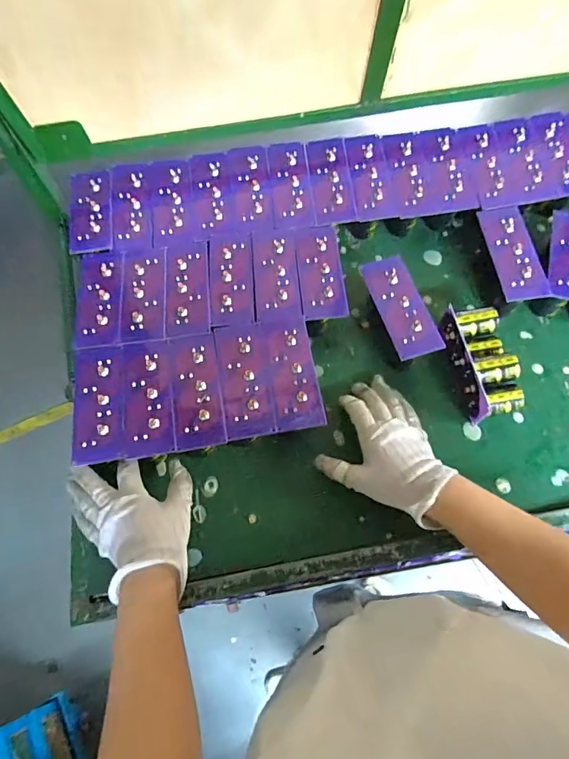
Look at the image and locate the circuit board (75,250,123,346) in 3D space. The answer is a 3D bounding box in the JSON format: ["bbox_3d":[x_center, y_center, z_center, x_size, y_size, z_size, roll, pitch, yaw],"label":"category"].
[{"bbox_3d":[-0.227,-0.100,0.545,0.053,0.006,0.135,-6,66,-1],"label":"circuit board"}]

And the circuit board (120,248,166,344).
[{"bbox_3d":[-0.174,-0.106,0.548,0.054,0.004,0.135,-6,66,-1],"label":"circuit board"}]

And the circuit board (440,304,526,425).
[{"bbox_3d":[0.234,-0.019,0.527,0.062,0.054,0.125,-10,66,-3],"label":"circuit board"}]

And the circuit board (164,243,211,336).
[{"bbox_3d":[-0.121,-0.114,0.549,0.054,0.004,0.137,-6,66,-1],"label":"circuit board"}]

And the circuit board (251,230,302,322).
[{"bbox_3d":[-0.011,-0.133,0.557,0.054,0.004,0.133,-5,66,-1],"label":"circuit board"}]

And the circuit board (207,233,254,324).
[{"bbox_3d":[-0.067,-0.126,0.554,0.054,0.004,0.132,-4,66,0],"label":"circuit board"}]

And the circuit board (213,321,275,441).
[{"bbox_3d":[-0.046,-0.002,0.499,0.054,0.006,0.134,-10,66,-3],"label":"circuit board"}]

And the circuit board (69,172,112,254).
[{"bbox_3d":[-0.257,-0.226,0.591,0.053,0.005,0.130,-5,71,-8],"label":"circuit board"}]

